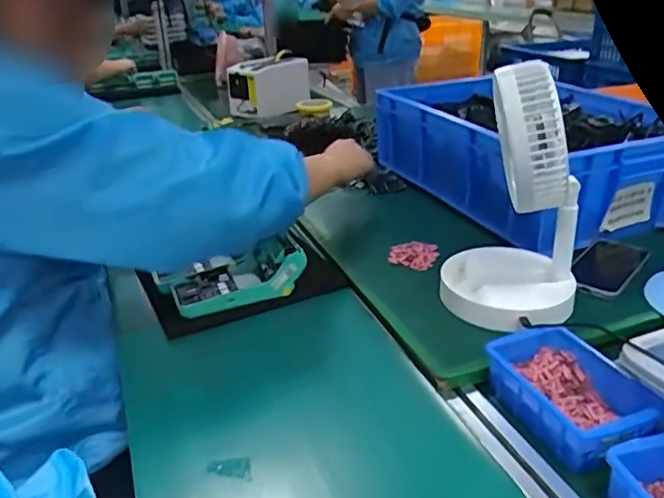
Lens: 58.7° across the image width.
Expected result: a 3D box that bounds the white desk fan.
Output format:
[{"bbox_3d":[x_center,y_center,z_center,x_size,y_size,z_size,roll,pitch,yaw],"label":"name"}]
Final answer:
[{"bbox_3d":[0.213,-0.071,0.677,0.155,0.262,0.153,5,27,13],"label":"white desk fan"}]

